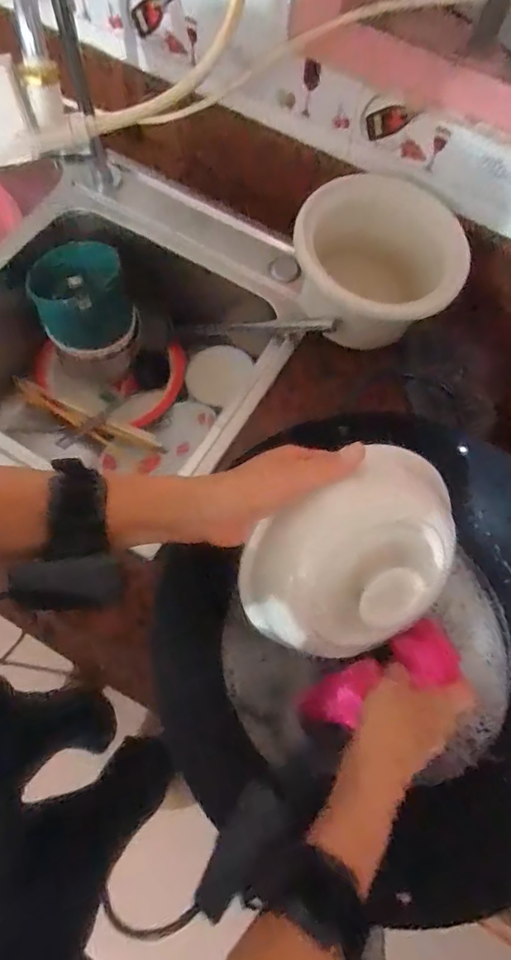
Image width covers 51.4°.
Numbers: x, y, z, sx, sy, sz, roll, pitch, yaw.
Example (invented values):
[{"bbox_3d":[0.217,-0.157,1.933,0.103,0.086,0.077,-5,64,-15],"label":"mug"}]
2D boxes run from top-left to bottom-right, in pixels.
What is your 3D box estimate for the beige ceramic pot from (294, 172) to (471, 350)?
[{"bbox_3d":[0.128,-0.240,0.593,0.158,0.107,0.170,1,69,-2],"label":"beige ceramic pot"}]

